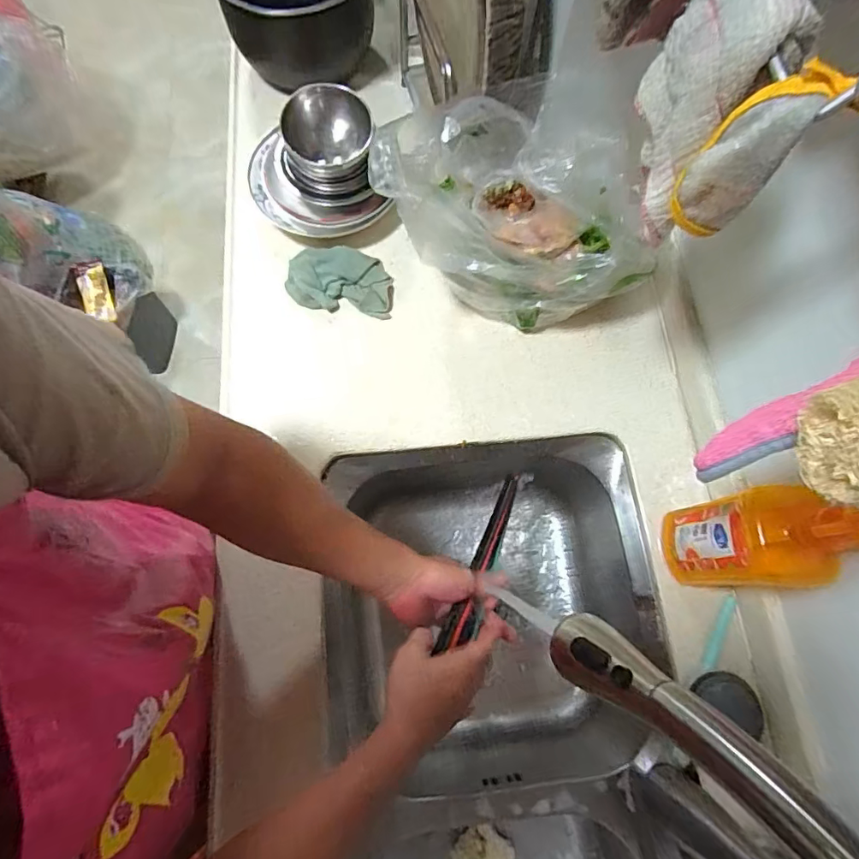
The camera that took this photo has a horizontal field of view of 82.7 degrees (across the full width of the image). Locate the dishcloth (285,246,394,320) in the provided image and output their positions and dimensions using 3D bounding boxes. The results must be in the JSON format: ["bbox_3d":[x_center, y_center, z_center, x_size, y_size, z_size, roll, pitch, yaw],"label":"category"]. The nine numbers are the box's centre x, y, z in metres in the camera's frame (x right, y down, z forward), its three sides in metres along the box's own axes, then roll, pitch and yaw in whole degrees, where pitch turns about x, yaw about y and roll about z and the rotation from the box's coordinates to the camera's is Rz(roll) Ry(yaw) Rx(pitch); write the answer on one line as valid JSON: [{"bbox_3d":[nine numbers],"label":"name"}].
[{"bbox_3d":[-0.121,-0.204,0.660,0.142,0.031,0.085,6,74,0],"label":"dishcloth"}]

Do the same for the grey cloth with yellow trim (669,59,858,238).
[{"bbox_3d":[0.199,-0.167,0.304,0.059,0.104,0.031,42,77,11],"label":"grey cloth with yellow trim"}]

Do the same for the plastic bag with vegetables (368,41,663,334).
[{"bbox_3d":[0.087,-0.244,0.582,0.283,0.216,0.202,-15,74,-5],"label":"plastic bag with vegetables"}]

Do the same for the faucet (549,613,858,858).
[{"bbox_3d":[0.183,0.243,0.367,0.051,0.409,0.251,-40,79,-12],"label":"faucet"}]

